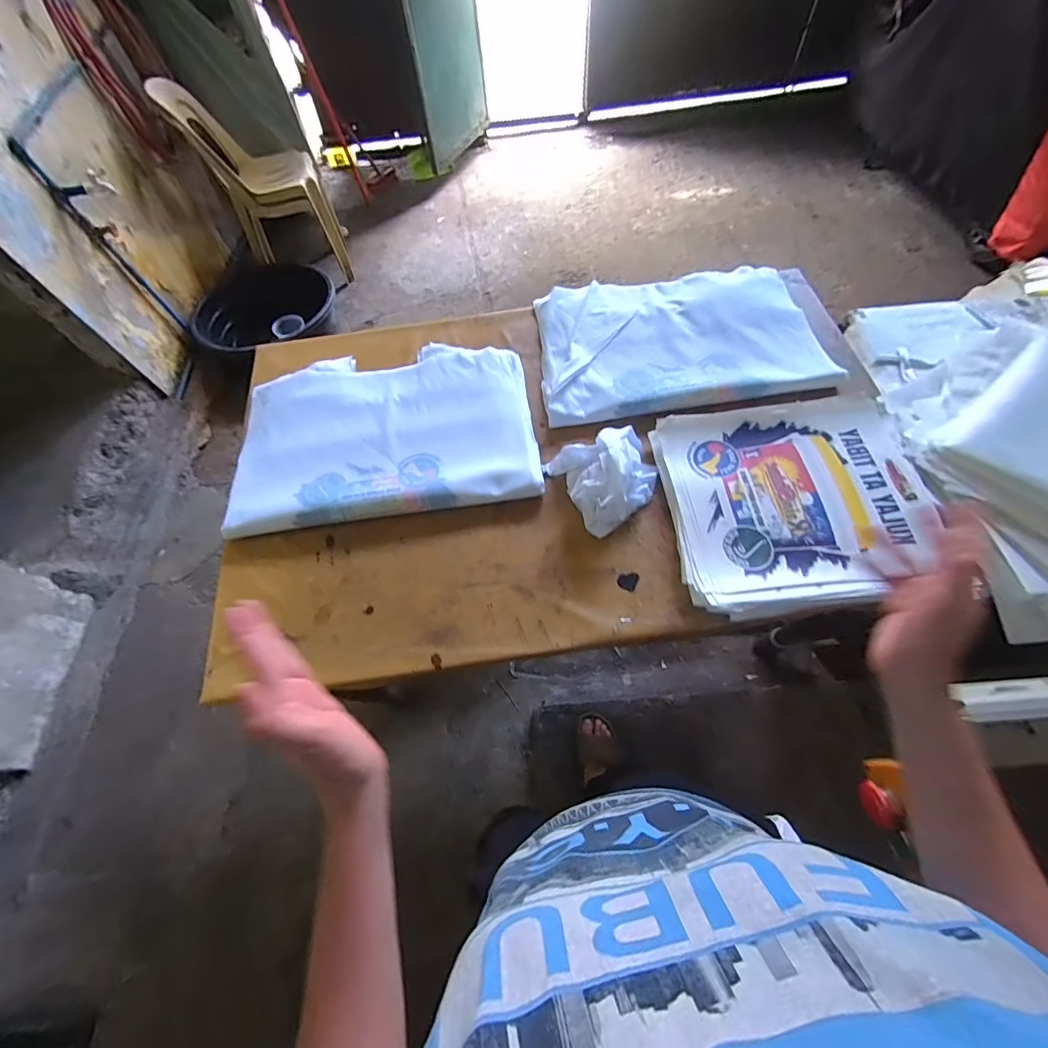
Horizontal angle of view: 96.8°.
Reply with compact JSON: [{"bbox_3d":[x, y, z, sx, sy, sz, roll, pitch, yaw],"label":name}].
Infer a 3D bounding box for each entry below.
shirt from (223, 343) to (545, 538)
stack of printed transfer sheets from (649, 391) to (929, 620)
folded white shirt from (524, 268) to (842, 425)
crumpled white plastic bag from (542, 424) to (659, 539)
[{"bbox_3d":[-0.255,-0.184,0.877,0.531,0.026,0.374,-8,62,-1],"label":"shirt"},{"bbox_3d":[0.441,-0.051,0.753,0.415,0.033,0.365,-9,62,-1],"label":"stack of printed transfer sheets"},{"bbox_3d":[0.304,-0.383,0.934,0.554,0.025,0.364,-10,62,-1],"label":"folded white shirt"},{"bbox_3d":[0.145,-0.094,0.779,0.165,0.087,0.172,-28,68,-9],"label":"crumpled white plastic bag"}]

